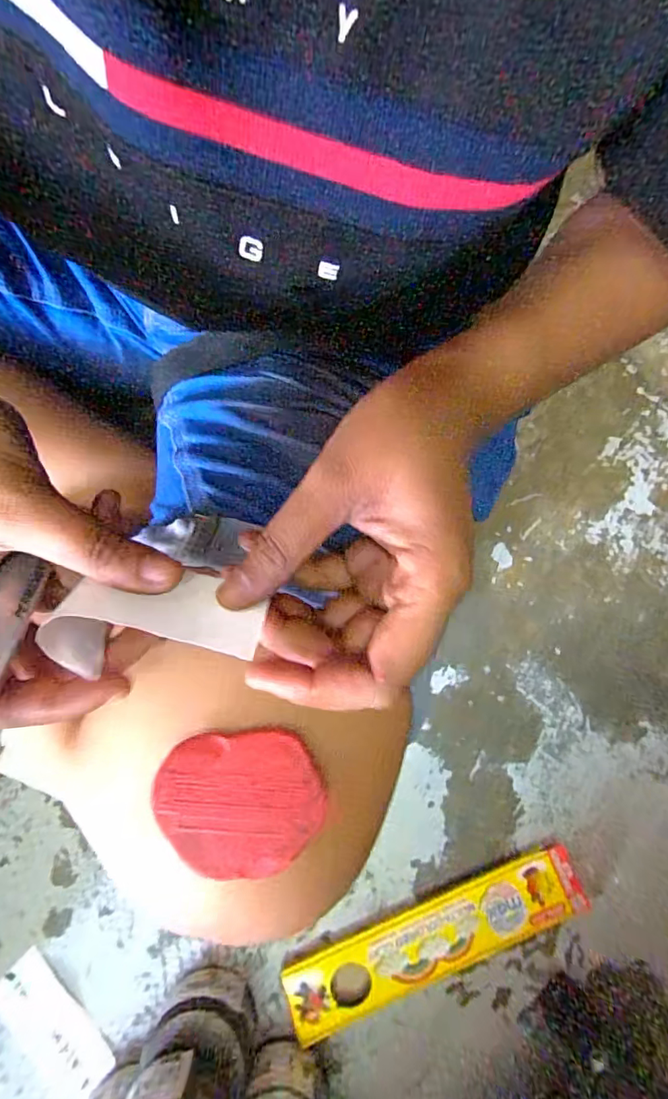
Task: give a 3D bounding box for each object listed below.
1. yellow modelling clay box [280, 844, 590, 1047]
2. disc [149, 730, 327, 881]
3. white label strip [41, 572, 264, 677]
[{"bbox_3d":[0.078,0.292,0.377,0.228,0.020,0.050,-20,75,-7],"label":"yellow modelling clay box"},{"bbox_3d":[-0.034,0.091,0.182,0.059,0.005,0.046,-2,75,-2],"label":"disc"},{"bbox_3d":[-0.063,0.023,0.174,0.073,0.025,0.030,-1,73,-1],"label":"white label strip"}]

